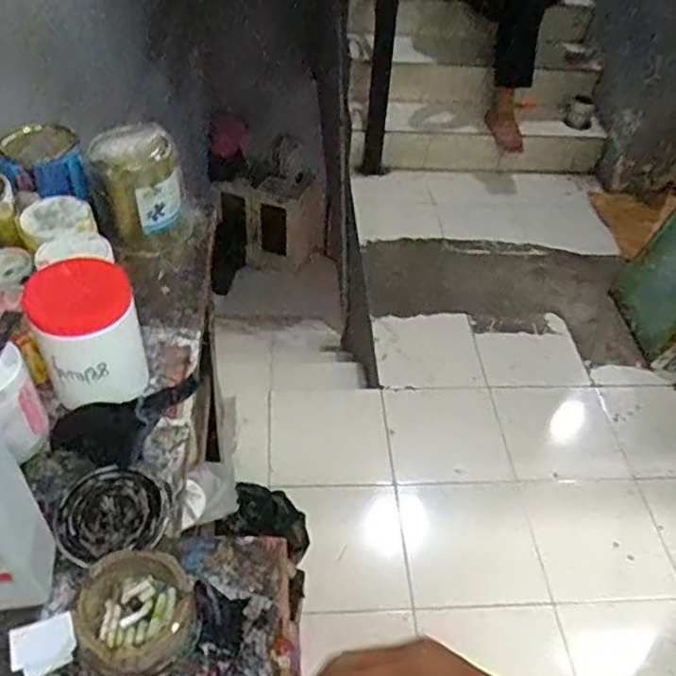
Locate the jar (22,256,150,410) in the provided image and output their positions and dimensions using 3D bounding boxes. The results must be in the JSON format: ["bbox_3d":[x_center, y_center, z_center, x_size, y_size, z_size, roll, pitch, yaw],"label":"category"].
[{"bbox_3d":[-0.260,-0.003,0.703,0.099,0.135,0.095,2,45,-2],"label":"jar"}]

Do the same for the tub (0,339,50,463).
[{"bbox_3d":[-0.341,0.064,0.655,0.083,0.109,0.070,24,48,19],"label":"tub"}]

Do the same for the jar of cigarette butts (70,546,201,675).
[{"bbox_3d":[-0.167,0.231,0.554,0.093,0.049,0.091,2,45,-2],"label":"jar of cigarette butts"}]

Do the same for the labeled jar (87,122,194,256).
[{"bbox_3d":[-0.267,-0.198,0.900,0.118,0.144,0.091,-9,46,-13],"label":"labeled jar"}]

